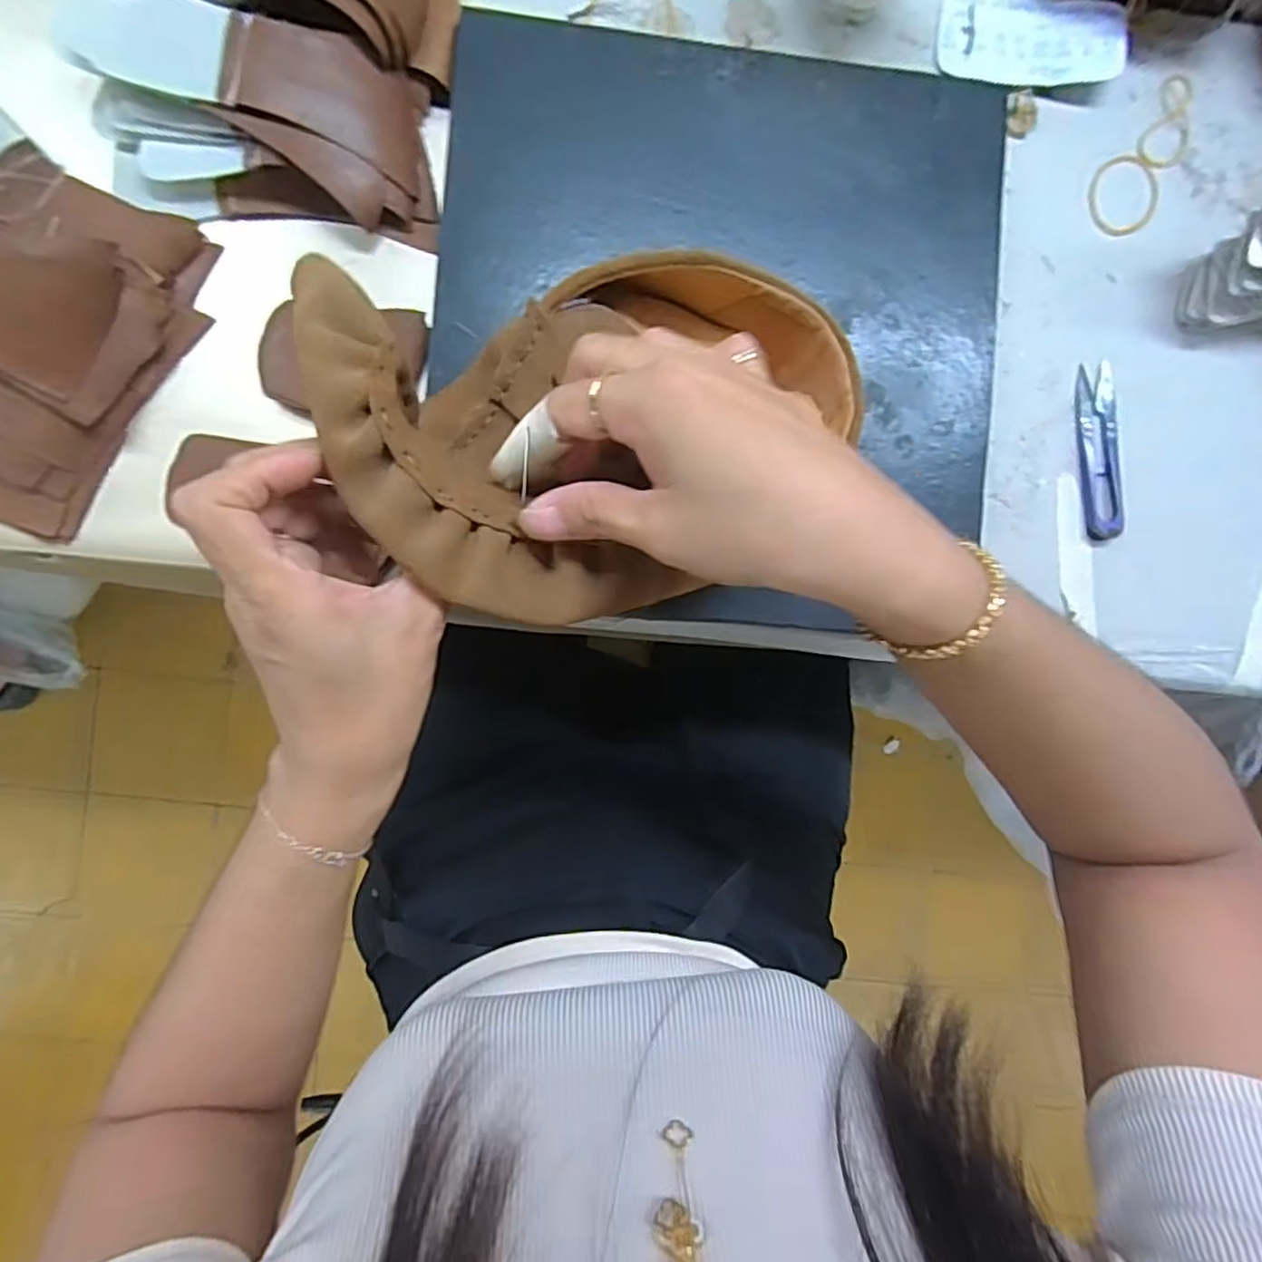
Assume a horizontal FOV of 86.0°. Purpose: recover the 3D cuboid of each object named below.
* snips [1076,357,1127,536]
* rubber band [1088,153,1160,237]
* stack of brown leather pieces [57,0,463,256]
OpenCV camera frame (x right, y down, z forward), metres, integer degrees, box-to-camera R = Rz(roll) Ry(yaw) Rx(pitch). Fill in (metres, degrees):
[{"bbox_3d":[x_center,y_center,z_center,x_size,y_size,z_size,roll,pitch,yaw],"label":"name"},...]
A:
[{"bbox_3d":[0.276,-0.106,0.399,0.023,0.005,0.100,-3,91,-3],"label":"snips"},{"bbox_3d":[0.291,-0.257,0.398,0.041,0.004,0.045,-4,91,-3],"label":"rubber band"},{"bbox_3d":[-0.186,-0.305,0.348,0.175,0.044,0.167,5,91,-5],"label":"stack of brown leather pieces"}]

